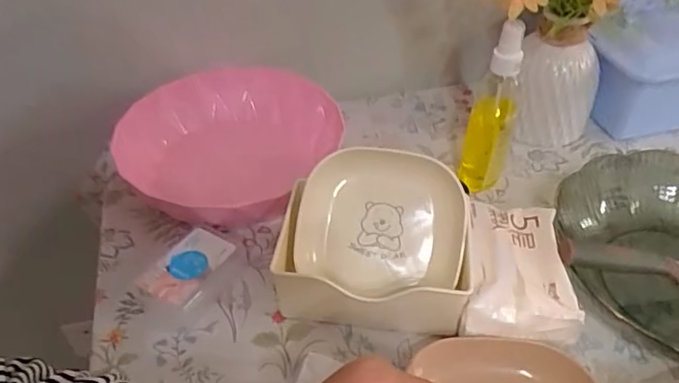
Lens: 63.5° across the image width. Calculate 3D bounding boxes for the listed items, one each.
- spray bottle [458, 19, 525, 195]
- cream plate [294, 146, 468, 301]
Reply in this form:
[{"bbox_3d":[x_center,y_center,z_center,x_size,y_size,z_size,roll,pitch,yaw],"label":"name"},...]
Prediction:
[{"bbox_3d":[0.156,-0.083,0.554,0.042,0.183,0.045,3,43,3],"label":"spray bottle"},{"bbox_3d":[0.036,0.028,0.488,0.146,0.130,0.024,2,5,6],"label":"cream plate"}]

